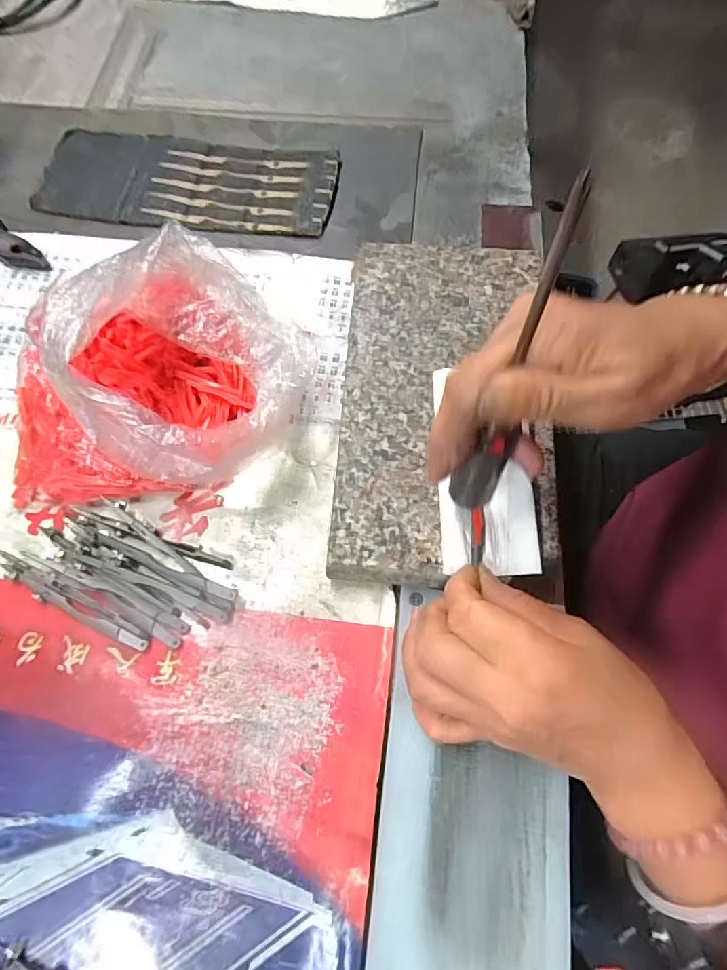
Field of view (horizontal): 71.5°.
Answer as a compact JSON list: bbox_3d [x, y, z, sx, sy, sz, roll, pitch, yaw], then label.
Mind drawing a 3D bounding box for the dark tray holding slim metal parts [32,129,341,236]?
[{"bbox_3d":[-0.146,-0.259,0.425,0.241,0.007,0.104,8,69,4],"label":"dark tray holding slim metal parts"}]

